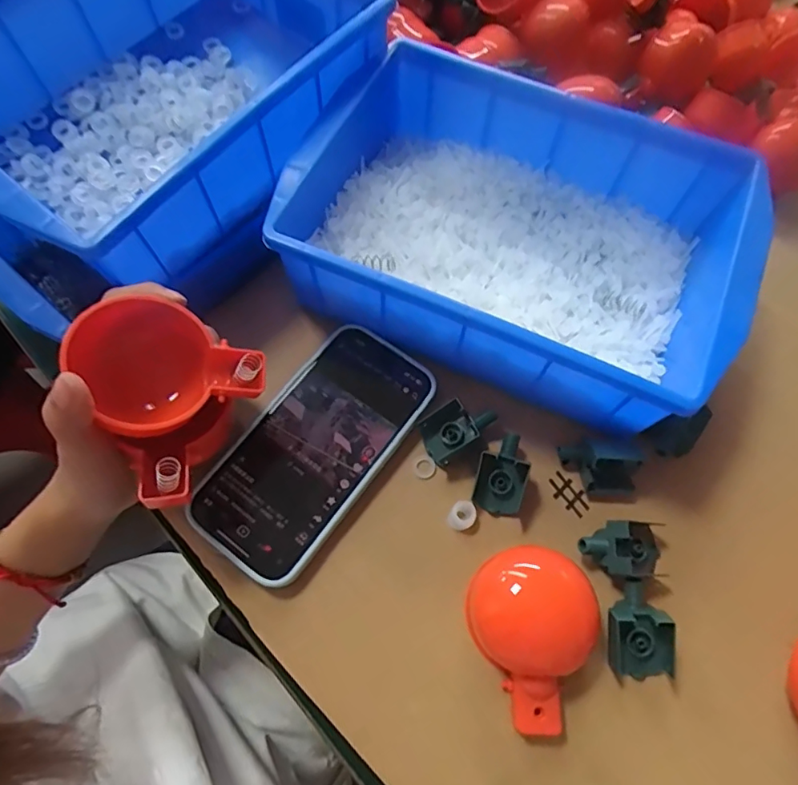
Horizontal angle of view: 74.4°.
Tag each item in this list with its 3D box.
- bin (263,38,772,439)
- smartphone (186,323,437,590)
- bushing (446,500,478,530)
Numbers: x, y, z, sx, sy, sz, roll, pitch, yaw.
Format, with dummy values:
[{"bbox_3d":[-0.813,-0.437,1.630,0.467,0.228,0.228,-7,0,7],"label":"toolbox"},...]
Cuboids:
[{"bbox_3d":[0.069,-0.093,0.324,0.245,0.083,0.176,25,67,8],"label":"bin"},{"bbox_3d":[-0.046,0.029,0.299,0.073,0.016,0.150,35,68,12],"label":"smartphone"},{"bbox_3d":[0.035,0.069,0.292,0.014,0.010,0.016,39,69,13],"label":"bushing"}]

